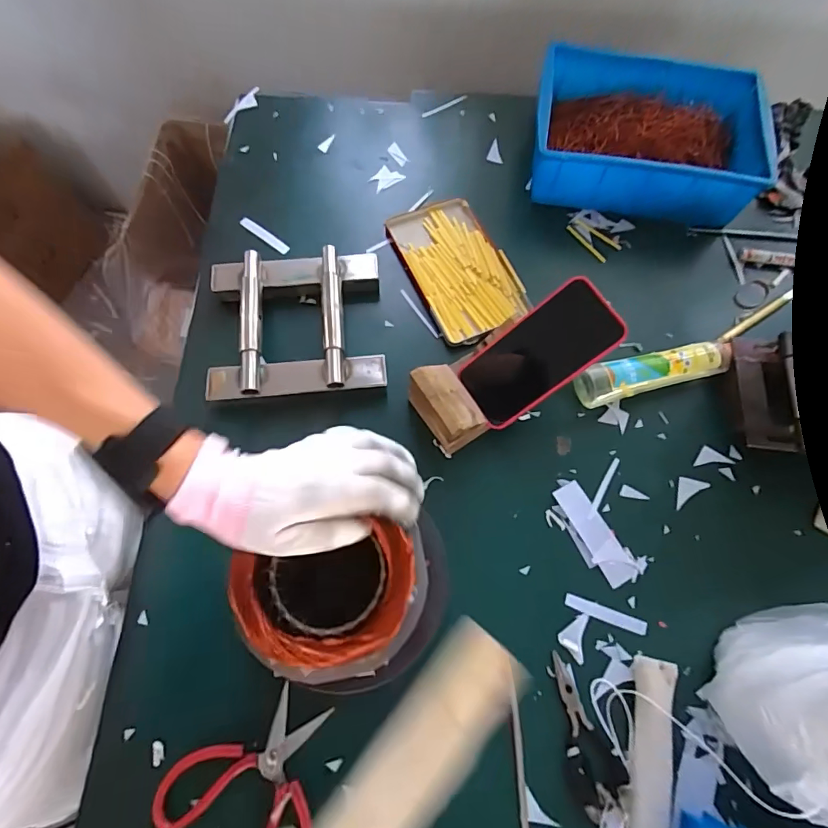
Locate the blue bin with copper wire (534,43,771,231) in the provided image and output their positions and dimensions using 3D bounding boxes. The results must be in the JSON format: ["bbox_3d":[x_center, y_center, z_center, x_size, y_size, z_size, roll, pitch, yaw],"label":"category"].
[{"bbox_3d":[0.303,-0.373,0.640,0.285,0.086,0.201,8,70,1],"label":"blue bin with copper wire"}]

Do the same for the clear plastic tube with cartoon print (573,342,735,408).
[{"bbox_3d":[0.274,-0.048,0.542,0.189,0.035,0.041,-14,71,-7],"label":"clear plastic tube with cartoon print"}]

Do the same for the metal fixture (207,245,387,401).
[{"bbox_3d":[-0.136,-0.106,0.546,0.194,0.046,0.177,-5,70,-3],"label":"metal fixture"}]

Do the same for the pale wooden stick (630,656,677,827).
[{"bbox_3d":[0.194,0.367,0.392,0.032,0.021,0.296,12,70,3],"label":"pale wooden stick"}]

